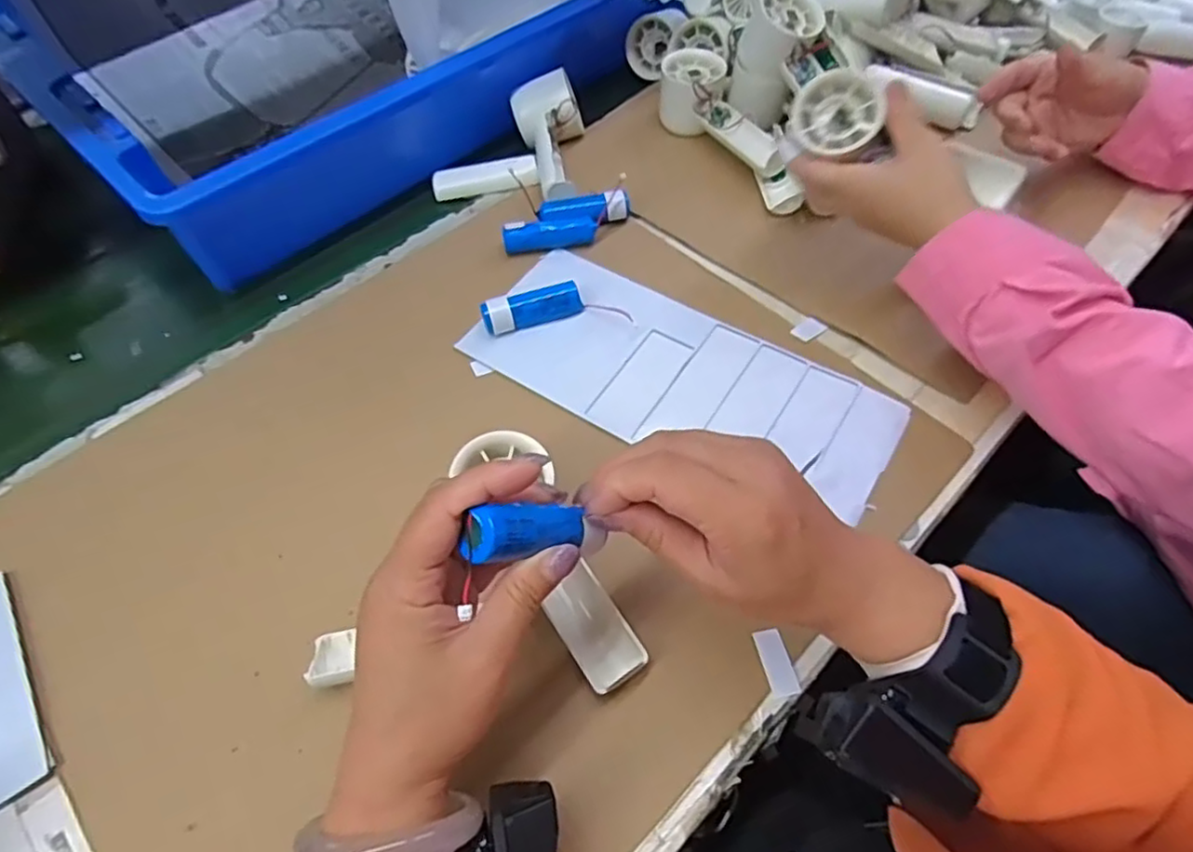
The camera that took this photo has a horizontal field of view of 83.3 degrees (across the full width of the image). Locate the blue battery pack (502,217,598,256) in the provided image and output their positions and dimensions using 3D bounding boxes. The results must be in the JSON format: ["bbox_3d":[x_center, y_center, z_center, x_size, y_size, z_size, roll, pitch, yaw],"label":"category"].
[{"bbox_3d":[-0.037,-0.153,0.536,0.074,0.023,0.018,-6,56,-3],"label":"blue battery pack"}]

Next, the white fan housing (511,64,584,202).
[{"bbox_3d":[-0.043,-0.246,0.579,0.063,0.047,0.125,-2,56,-1],"label":"white fan housing"}]

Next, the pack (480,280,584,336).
[{"bbox_3d":[-0.047,-0.086,0.493,0.072,0.023,0.020,-16,57,-9],"label":"pack"}]

